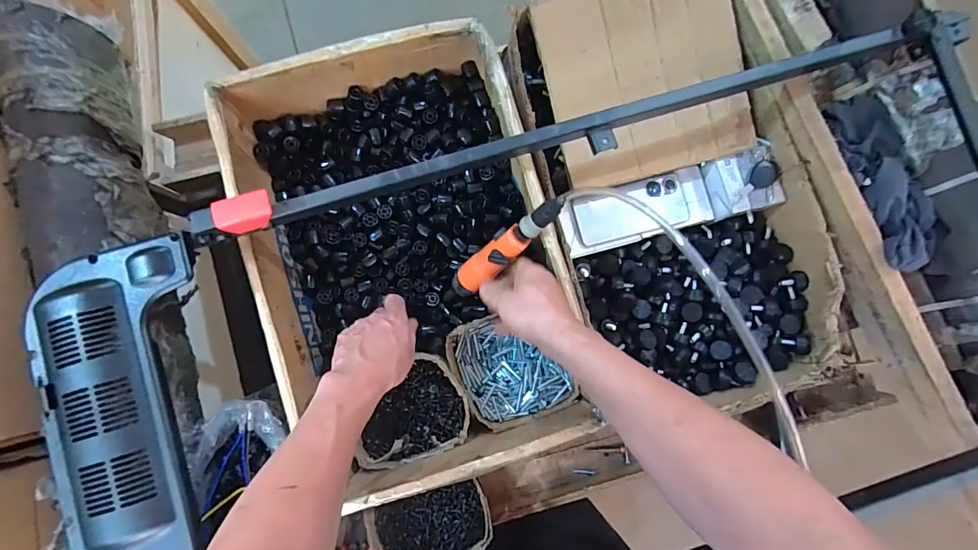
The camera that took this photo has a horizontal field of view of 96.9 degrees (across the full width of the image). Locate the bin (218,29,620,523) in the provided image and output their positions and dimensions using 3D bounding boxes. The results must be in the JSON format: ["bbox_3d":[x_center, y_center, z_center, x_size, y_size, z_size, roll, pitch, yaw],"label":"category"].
[{"bbox_3d":[-0.091,-0.024,0.565,0.353,0.148,0.509,-17,86,-2],"label":"bin"}]

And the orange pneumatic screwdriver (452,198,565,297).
[{"bbox_3d":[0.012,-0.029,0.534,0.039,0.201,0.035,54,43,3],"label":"orange pneumatic screwdriver"}]

